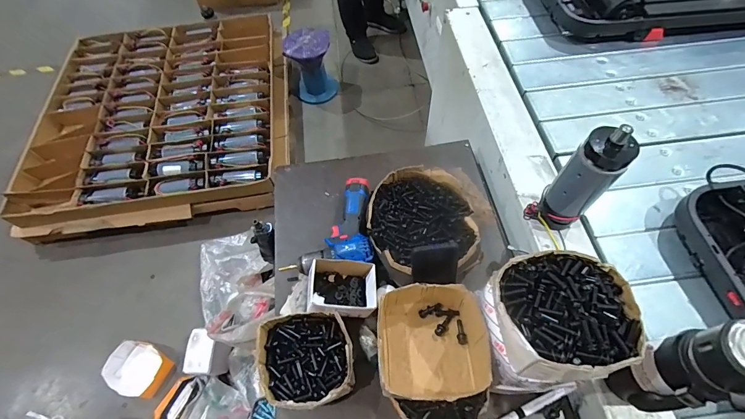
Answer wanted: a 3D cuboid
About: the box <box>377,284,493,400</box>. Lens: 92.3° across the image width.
[{"bbox_3d":[0.093,0.194,0.535,0.164,0.068,0.152,3,60,3],"label":"box"}]

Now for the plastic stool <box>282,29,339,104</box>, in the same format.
[{"bbox_3d":[-0.302,-0.712,1.778,0.225,0.259,0.210,-9,60,-4],"label":"plastic stool"}]

